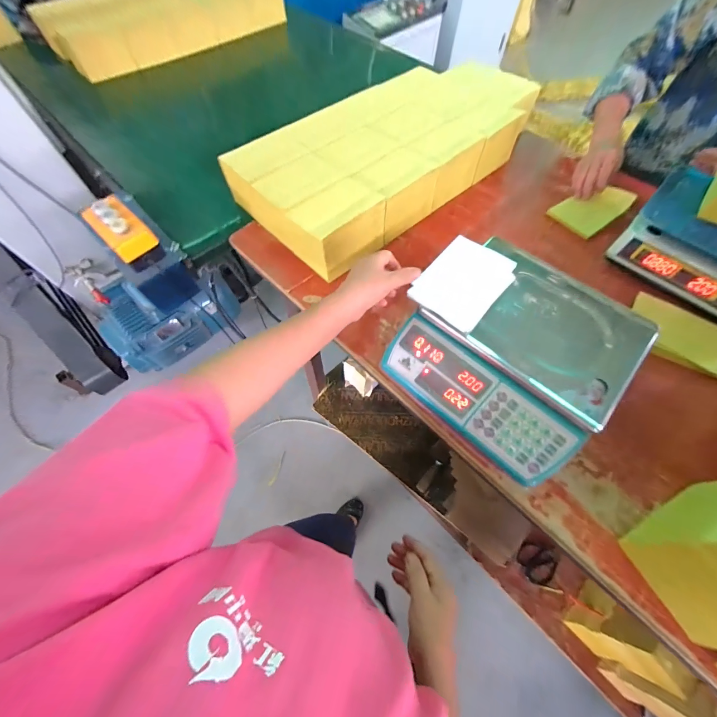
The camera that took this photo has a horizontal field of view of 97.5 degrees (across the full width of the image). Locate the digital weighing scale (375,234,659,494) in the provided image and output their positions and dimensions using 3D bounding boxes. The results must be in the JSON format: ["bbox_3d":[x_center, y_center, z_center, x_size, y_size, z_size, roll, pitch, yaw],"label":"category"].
[{"bbox_3d":[0.247,-0.015,0.505,0.317,0.090,0.295,-41,69,-20],"label":"digital weighing scale"}]

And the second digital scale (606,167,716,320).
[{"bbox_3d":[0.708,-0.211,0.613,0.325,0.094,0.237,39,68,18],"label":"second digital scale"}]

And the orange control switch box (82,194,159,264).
[{"bbox_3d":[-0.472,-0.262,0.623,0.141,0.048,0.081,39,68,18],"label":"orange control switch box"}]

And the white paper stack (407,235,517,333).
[{"bbox_3d":[0.171,-0.128,0.510,0.120,0.006,0.169,37,67,17],"label":"white paper stack"}]

